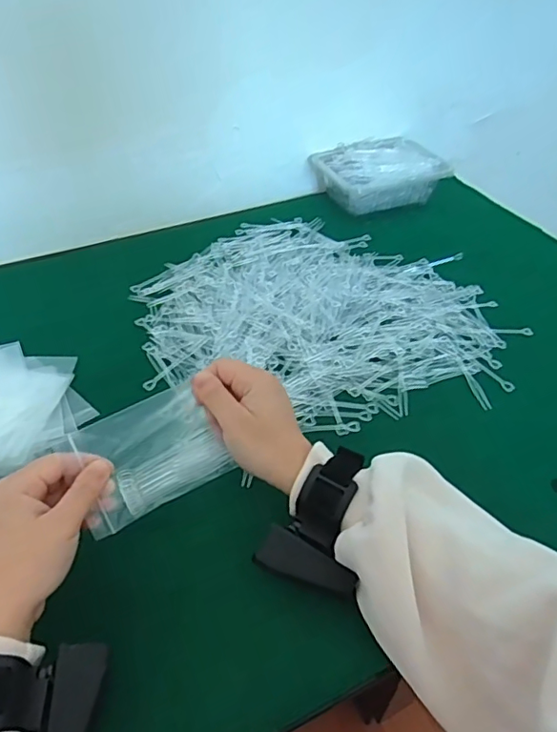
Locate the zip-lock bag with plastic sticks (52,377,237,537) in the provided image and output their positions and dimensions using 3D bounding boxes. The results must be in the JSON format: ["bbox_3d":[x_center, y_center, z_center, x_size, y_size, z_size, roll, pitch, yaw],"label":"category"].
[{"bbox_3d":[-0.099,0.067,0.419,0.106,0.083,0.020,-21,11,-22],"label":"zip-lock bag with plastic sticks"}]

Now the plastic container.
[{"bbox_3d":[0.147,-0.280,0.817,0.171,0.071,0.125,-19,49,-20],"label":"plastic container"}]

